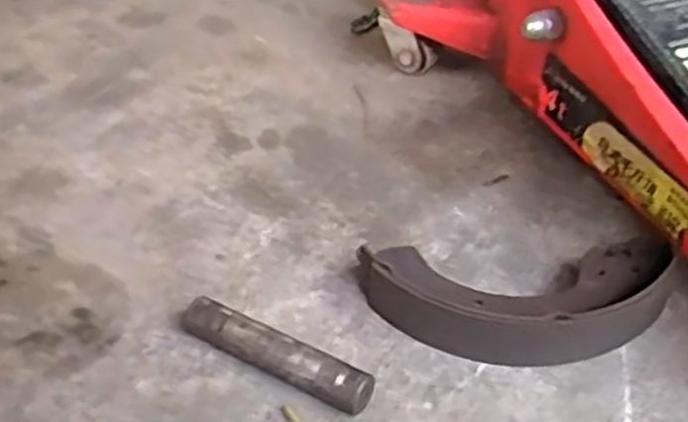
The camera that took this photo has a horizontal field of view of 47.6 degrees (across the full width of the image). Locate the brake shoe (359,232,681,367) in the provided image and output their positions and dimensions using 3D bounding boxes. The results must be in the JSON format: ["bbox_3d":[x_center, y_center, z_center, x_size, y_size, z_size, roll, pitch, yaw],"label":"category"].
[{"bbox_3d":[0.111,0.052,0.499,0.199,0.048,0.089,0,41,0],"label":"brake shoe"}]

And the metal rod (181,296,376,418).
[{"bbox_3d":[-0.042,0.087,0.471,0.128,0.026,0.020,22,46,23],"label":"metal rod"}]

